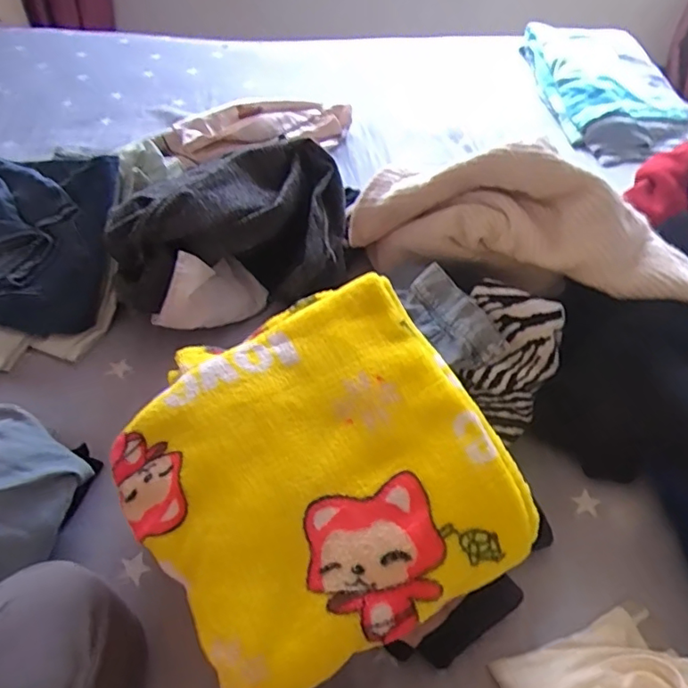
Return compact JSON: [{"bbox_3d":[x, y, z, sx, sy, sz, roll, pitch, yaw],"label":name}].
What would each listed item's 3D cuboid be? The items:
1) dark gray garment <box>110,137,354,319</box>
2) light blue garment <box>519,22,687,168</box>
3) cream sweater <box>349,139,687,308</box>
[{"bbox_3d":[-0.150,-0.162,0.766,0.337,0.143,0.229,-22,54,-21],"label":"dark gray garment"},{"bbox_3d":[0.570,-0.546,1.189,0.285,0.072,0.492,-1,49,-4],"label":"light blue garment"},{"bbox_3d":[0.210,-0.148,0.679,0.469,0.187,0.117,18,49,31],"label":"cream sweater"}]

